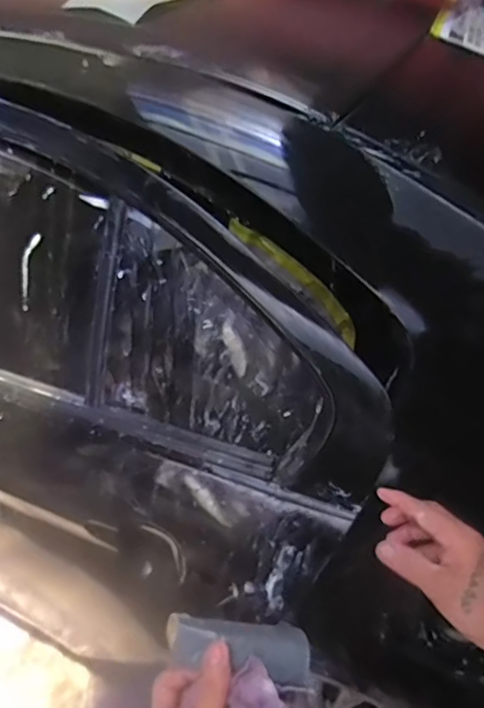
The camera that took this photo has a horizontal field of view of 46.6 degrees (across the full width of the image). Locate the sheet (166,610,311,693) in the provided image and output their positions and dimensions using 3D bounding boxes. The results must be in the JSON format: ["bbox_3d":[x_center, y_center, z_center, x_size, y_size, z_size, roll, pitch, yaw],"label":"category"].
[{"bbox_3d":[0.000,0.248,0.476,0.125,0.023,0.046,16,40,-9],"label":"sheet"}]

